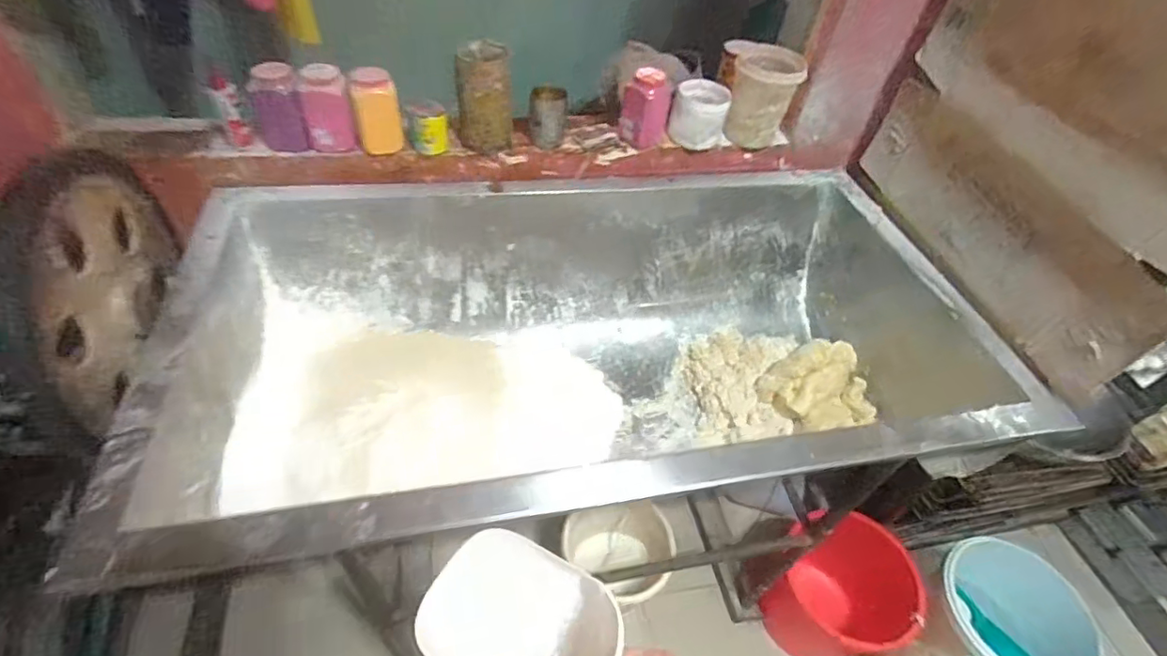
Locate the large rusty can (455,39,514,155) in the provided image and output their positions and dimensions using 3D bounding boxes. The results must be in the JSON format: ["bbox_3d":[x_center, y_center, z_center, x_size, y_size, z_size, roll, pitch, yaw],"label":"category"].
[{"bbox_3d":[-0.192,-0.445,1.066,0.103,0.168,0.100,-2,48,-9],"label":"large rusty can"}]

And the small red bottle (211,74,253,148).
[{"bbox_3d":[-0.612,-0.374,0.959,0.034,0.130,0.036,-17,52,-22],"label":"small red bottle"}]

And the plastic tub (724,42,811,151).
[{"bbox_3d":[0.377,-0.510,1.191,0.148,0.180,0.137,4,47,-4],"label":"plastic tub"}]

